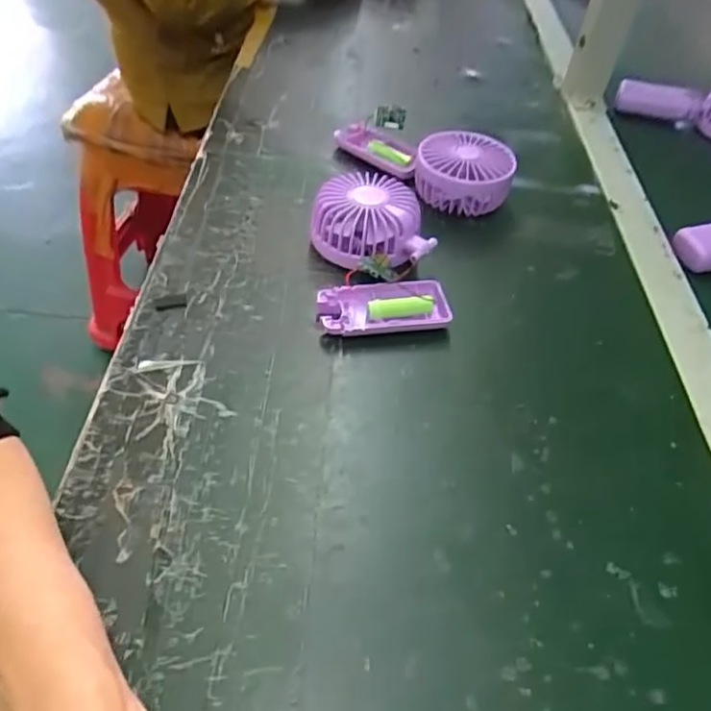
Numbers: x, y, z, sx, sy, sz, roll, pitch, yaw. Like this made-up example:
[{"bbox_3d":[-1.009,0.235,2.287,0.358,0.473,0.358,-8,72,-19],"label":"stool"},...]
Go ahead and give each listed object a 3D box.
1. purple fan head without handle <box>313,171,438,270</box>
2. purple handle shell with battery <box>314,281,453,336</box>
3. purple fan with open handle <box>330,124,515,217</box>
[{"bbox_3d":[0.012,-0.106,0.492,0.094,0.047,0.080,1,48,-6],"label":"purple fan head without handle"},{"bbox_3d":[0.019,-0.032,0.451,0.094,0.018,0.043,-4,49,-10],"label":"purple handle shell with battery"},{"bbox_3d":[0.066,-0.189,0.576,0.083,0.044,0.175,-28,57,-28],"label":"purple fan with open handle"}]

